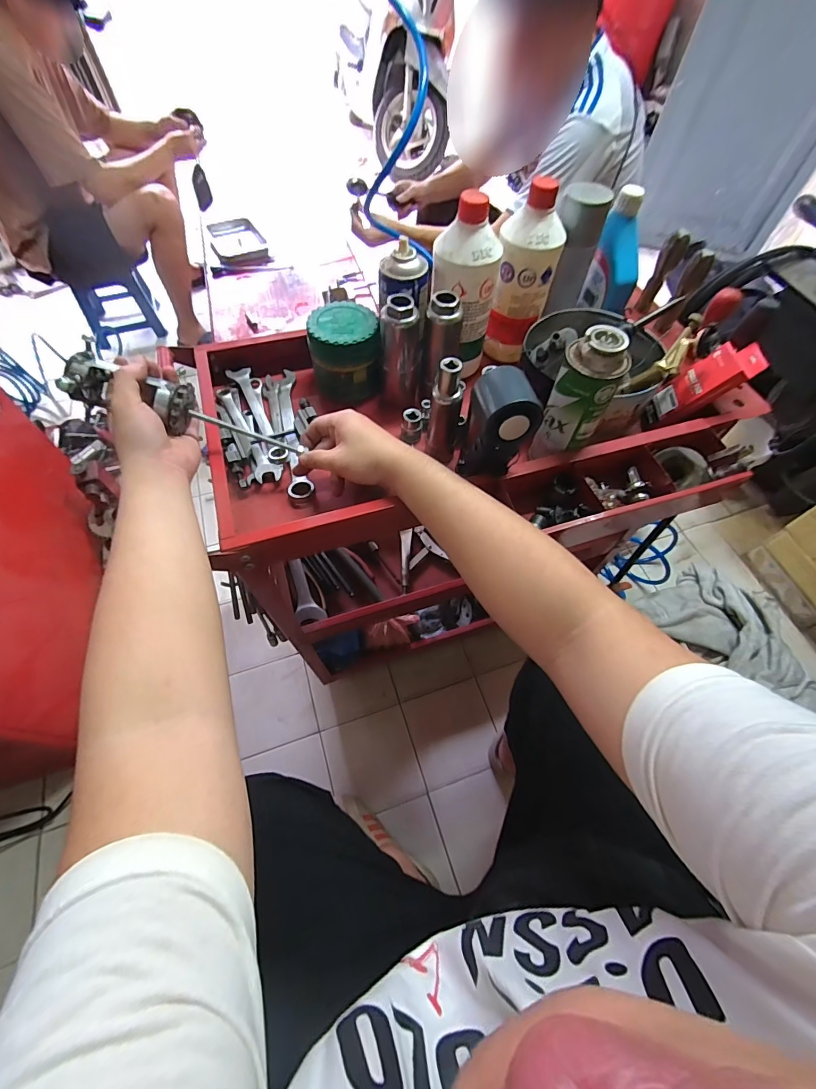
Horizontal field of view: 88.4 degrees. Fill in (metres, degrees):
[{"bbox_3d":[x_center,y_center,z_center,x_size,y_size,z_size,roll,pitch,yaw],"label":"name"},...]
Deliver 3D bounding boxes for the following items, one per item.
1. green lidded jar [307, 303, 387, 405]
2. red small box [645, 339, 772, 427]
[{"bbox_3d":[-0.088,-0.277,0.601,0.096,0.089,0.096,-7,61,-6],"label":"green lidded jar"},{"bbox_3d":[0.388,-0.211,0.565,0.026,0.144,0.056,22,54,-33],"label":"red small box"}]

